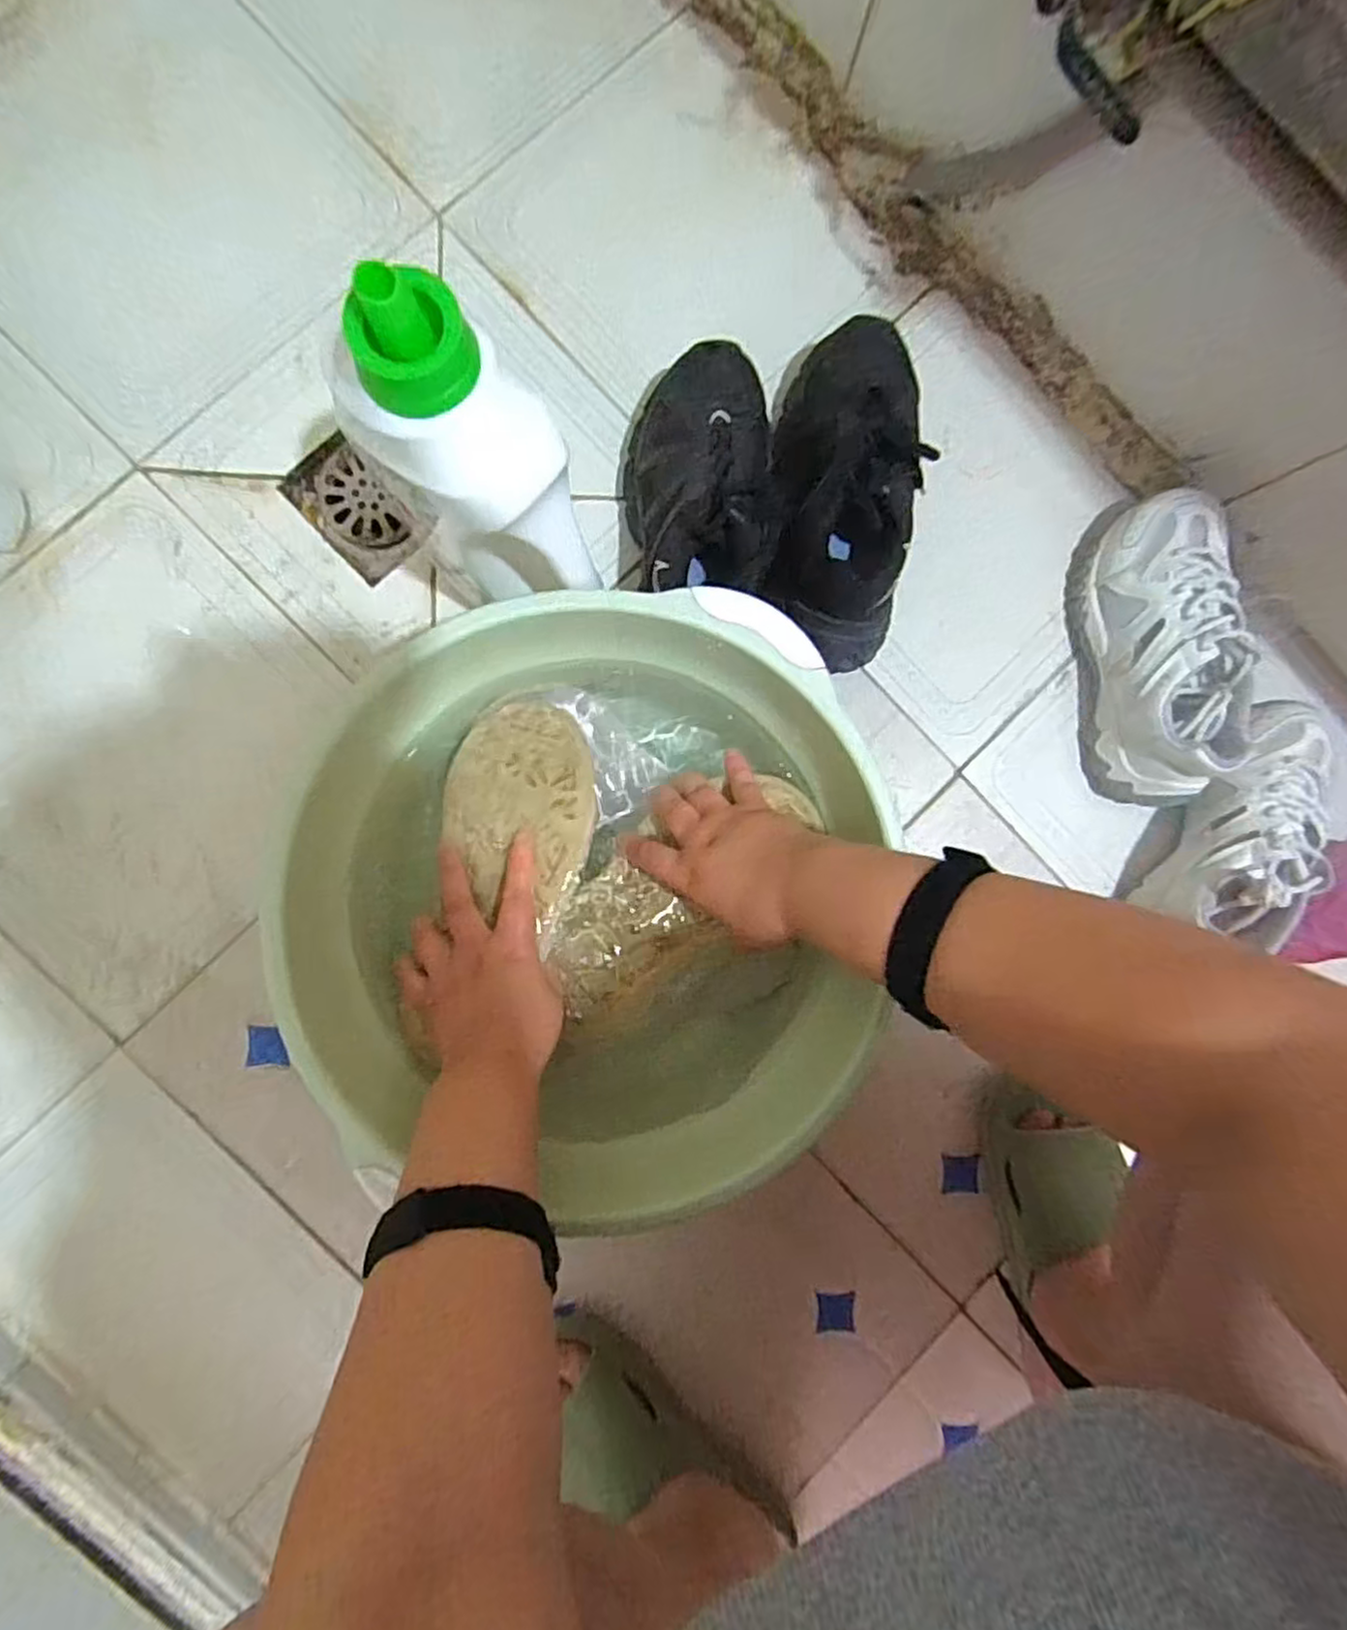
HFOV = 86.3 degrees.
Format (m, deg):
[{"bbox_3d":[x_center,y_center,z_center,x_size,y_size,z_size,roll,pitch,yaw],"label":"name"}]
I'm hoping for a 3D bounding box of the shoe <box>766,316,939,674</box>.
[{"bbox_3d":[0.131,-0.235,0.529,0.111,0.105,0.246,9,86,-9],"label":"shoe"}]

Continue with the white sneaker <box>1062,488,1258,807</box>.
[{"bbox_3d":[0.380,-0.130,0.557,0.089,0.086,0.239,-4,89,-6],"label":"white sneaker"}]

